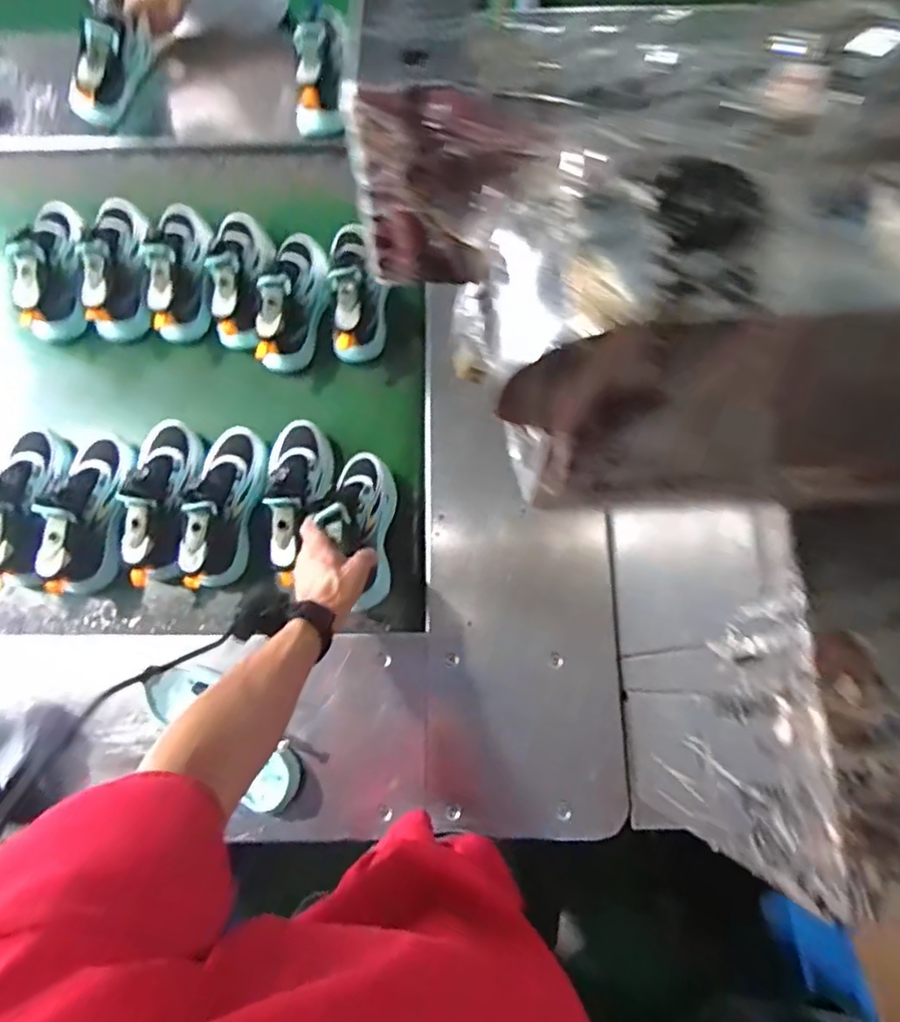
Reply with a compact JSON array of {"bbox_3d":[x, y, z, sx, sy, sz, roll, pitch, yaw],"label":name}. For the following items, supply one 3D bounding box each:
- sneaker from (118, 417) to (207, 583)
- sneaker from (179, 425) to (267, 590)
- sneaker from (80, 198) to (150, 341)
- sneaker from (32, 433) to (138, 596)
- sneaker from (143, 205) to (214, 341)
[{"bbox_3d":[-0.381,-0.021,0.799,0.088,0.111,0.239,-2,61,0],"label":"sneaker"},{"bbox_3d":[-0.303,-0.010,0.800,0.082,0.118,0.236,4,62,2],"label":"sneaker"},{"bbox_3d":[-0.474,-0.363,0.889,0.083,0.113,0.209,-1,75,0],"label":"sneaker"},{"bbox_3d":[-0.471,-0.005,0.789,0.072,0.088,0.222,6,75,2],"label":"sneaker"},{"bbox_3d":[-0.389,-0.365,0.884,0.082,0.101,0.220,-4,75,-1],"label":"sneaker"}]

